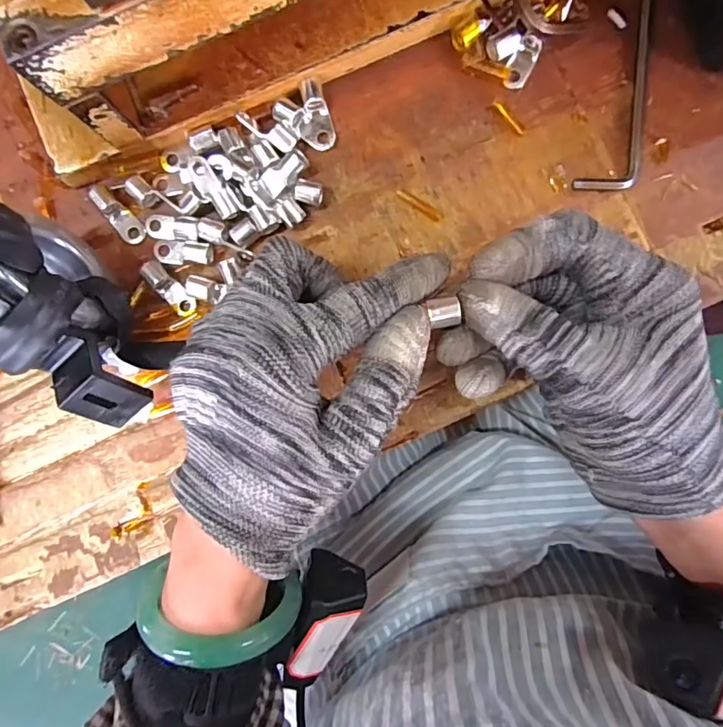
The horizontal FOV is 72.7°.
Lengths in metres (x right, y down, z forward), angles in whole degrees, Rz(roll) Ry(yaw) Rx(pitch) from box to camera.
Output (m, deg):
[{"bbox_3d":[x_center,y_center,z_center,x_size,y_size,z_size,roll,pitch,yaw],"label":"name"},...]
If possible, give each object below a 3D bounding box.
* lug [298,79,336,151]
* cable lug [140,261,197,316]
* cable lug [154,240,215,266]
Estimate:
[{"bbox_3d":[-0.024,-0.122,0.244,0.019,0.010,0.030,-9,89,3],"label":"lug"},{"bbox_3d":[-0.097,-0.038,0.249,0.011,0.006,0.031,-40,111,2],"label":"cable lug"},{"bbox_3d":[-0.091,-0.056,0.246,0.031,0.005,0.012,8,90,3],"label":"cable lug"}]

